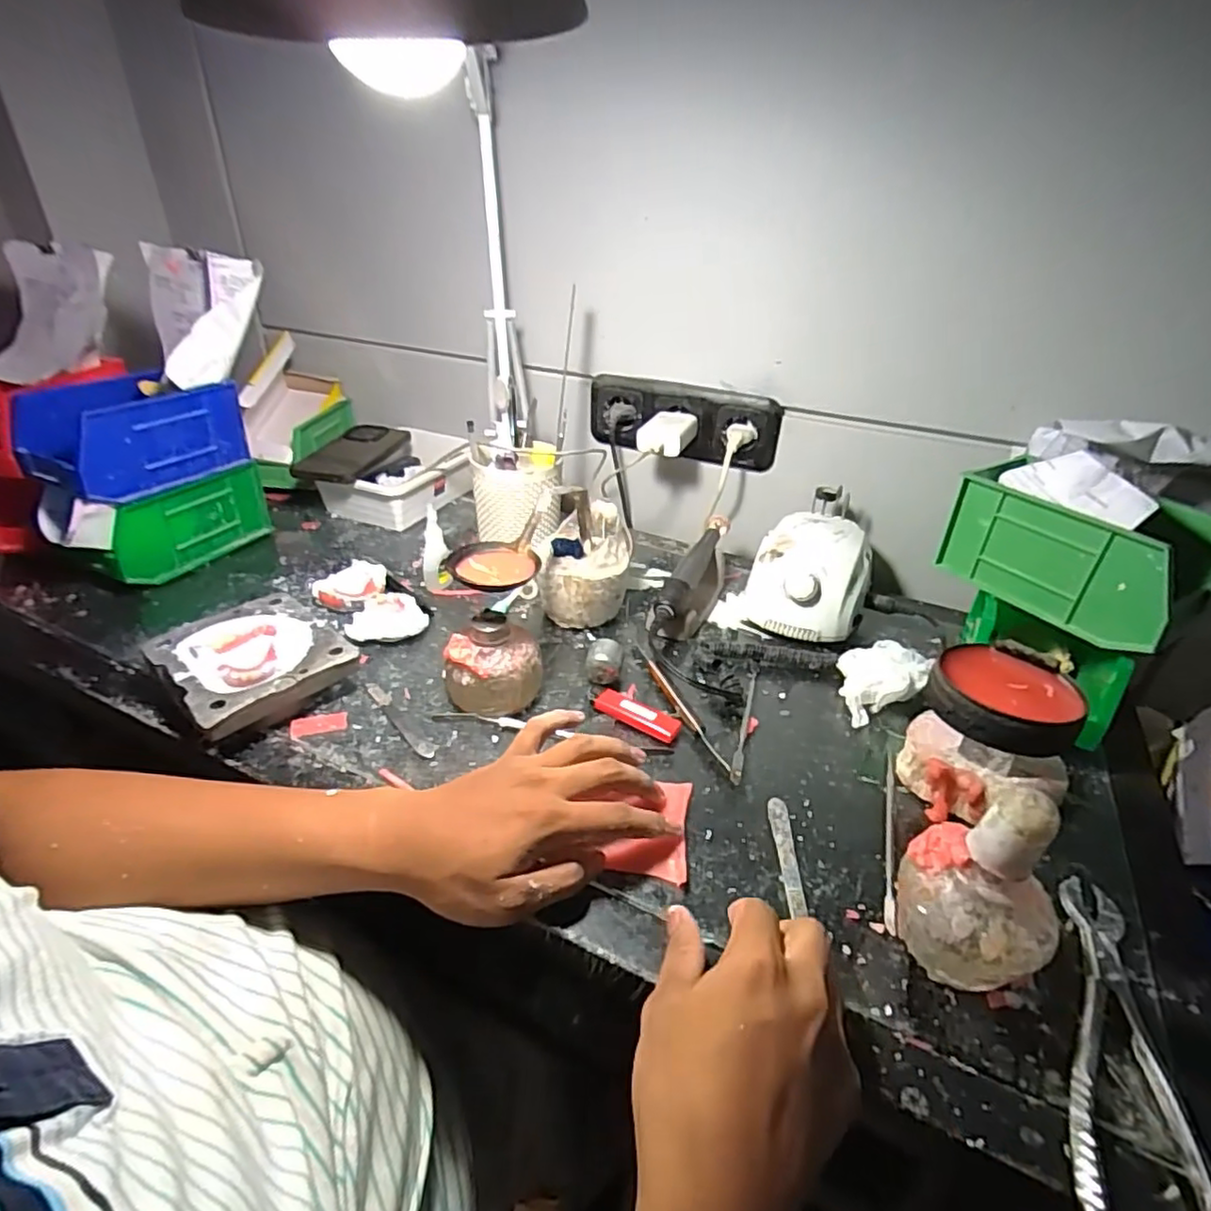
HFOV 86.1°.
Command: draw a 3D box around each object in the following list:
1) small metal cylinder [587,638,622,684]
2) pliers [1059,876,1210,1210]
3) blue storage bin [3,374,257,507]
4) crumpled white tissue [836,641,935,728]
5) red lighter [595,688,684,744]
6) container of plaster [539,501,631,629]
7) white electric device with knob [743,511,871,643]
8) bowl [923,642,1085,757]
[{"bbox_3d":[-0.001,0.048,0.550,0.029,0.029,0.026,5,33,3],"label":"small metal cylinder"},{"bbox_3d":[0.254,0.221,0.328,0.055,0.012,0.195,14,35,16],"label":"pliers"},{"bbox_3d":[-0.454,-0.167,0.630,0.086,0.087,0.172,20,37,24],"label":"blue storage bin"},{"bbox_3d":[0.229,0.062,0.550,0.085,0.035,0.054,-14,37,-24],"label":"crumpled white tissue"},{"bbox_3d":[0.025,0.085,0.513,0.072,0.009,0.022,22,38,27],"label":"red lighter"},{"bbox_3d":[-0.018,-0.039,0.617,0.076,0.097,0.079,5,33,3],"label":"container of plaster"},{"bbox_3d":[0.201,-0.036,0.641,0.112,0.068,0.132,17,36,21],"label":"white electric device with knob"},{"bbox_3d":[0.220,0.051,0.357,0.071,0.018,0.068,2,33,-1],"label":"bowl"}]

